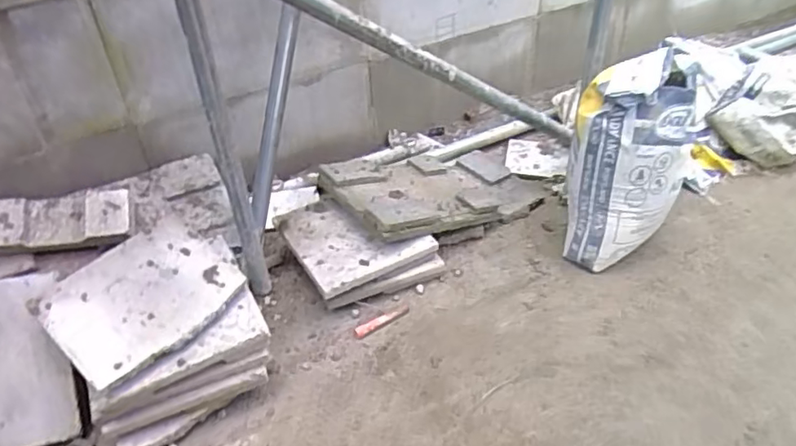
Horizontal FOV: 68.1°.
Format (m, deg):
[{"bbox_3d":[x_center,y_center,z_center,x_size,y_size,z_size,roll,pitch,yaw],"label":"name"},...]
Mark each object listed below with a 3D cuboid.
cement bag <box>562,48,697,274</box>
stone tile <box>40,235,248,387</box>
[{"bbox_3d":[0.558,-0.140,1.492,0.262,0.496,0.210,-12,38,-10],"label":"cement bag"},{"bbox_3d":[-0.513,0.139,1.202,0.258,0.024,0.363,39,57,17],"label":"stone tile"}]

